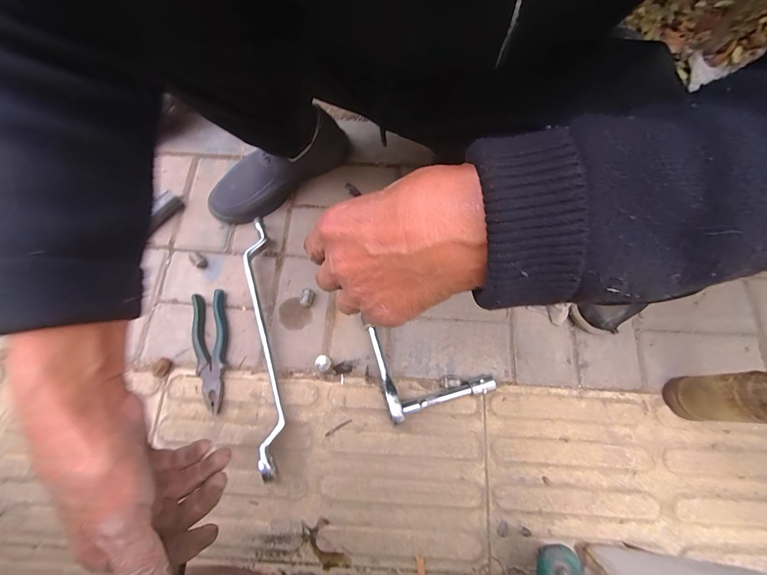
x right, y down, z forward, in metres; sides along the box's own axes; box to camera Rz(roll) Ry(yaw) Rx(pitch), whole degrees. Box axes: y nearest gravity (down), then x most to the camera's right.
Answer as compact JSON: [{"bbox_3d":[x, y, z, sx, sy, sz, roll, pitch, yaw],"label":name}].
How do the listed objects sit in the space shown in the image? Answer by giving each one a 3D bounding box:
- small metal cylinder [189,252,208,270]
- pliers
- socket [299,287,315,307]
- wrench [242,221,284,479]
[{"bbox_3d":[-0.316,-0.045,0.556,0.025,0.025,0.020,36,77,10],"label":"small metal cylinder"},{"bbox_3d":[-0.276,0.098,0.511,0.053,0.021,0.185,-7,73,-2],"label":"pliers"},{"bbox_3d":[-0.127,0.017,0.539,0.019,0.021,0.028,21,75,6],"label":"socket"},{"bbox_3d":[-0.187,0.079,0.509,0.035,0.042,0.395,-10,74,-3],"label":"wrench"}]

